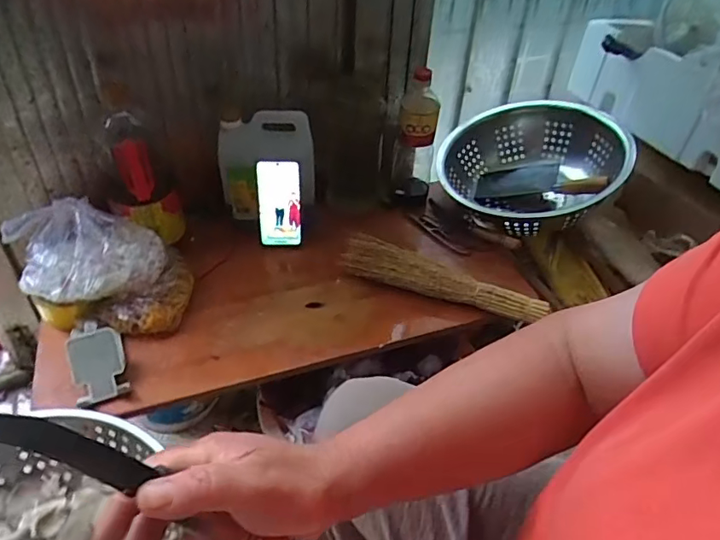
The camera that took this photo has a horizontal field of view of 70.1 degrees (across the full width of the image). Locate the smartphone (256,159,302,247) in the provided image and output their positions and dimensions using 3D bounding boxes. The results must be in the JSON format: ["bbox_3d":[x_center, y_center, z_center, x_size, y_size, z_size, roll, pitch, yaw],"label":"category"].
[{"bbox_3d":[-0.141,-0.114,0.901,0.073,0.156,0.012,-2,29,-9],"label":"smartphone"}]

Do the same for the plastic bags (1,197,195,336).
[{"bbox_3d":[-0.381,-0.008,0.782,0.225,0.166,0.163,0,39,-5],"label":"plastic bags"}]

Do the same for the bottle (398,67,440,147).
[{"bbox_3d":[0.111,-0.297,0.939,0.069,0.144,0.076,8,39,6],"label":"bottle"}]

